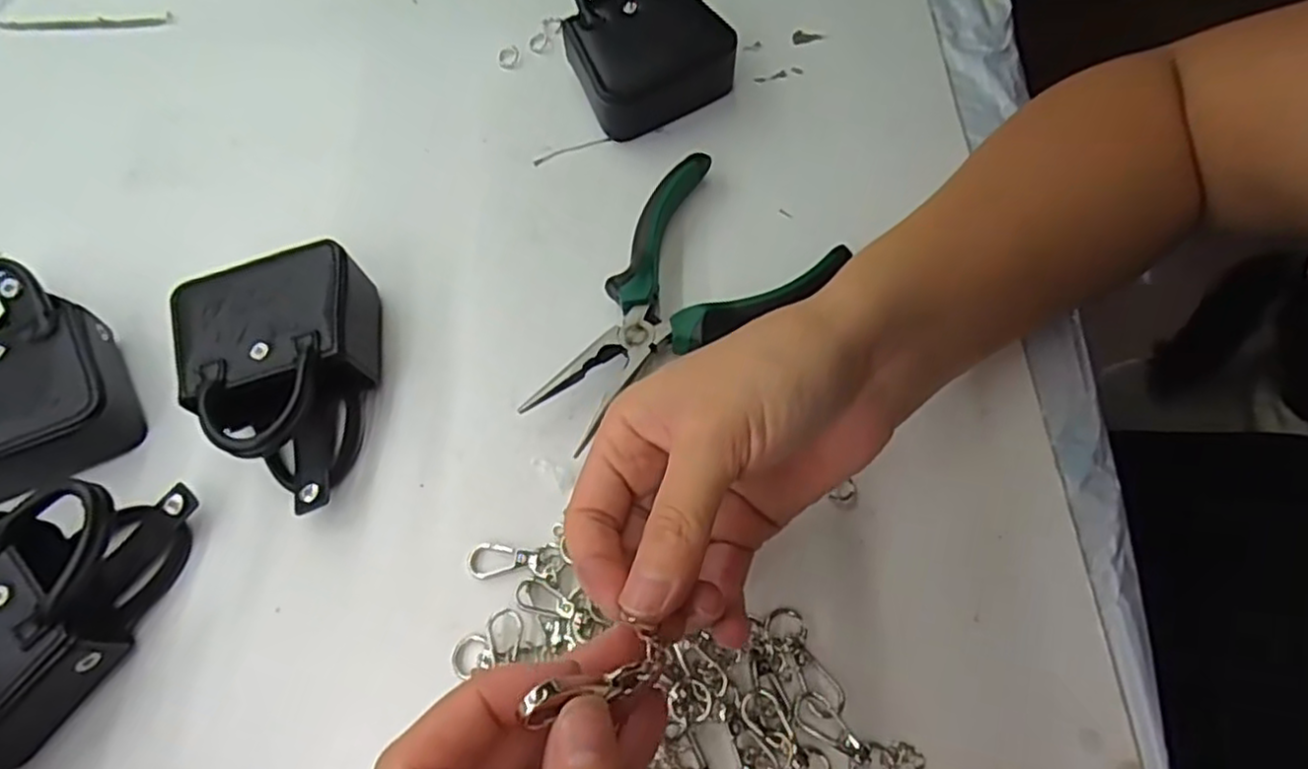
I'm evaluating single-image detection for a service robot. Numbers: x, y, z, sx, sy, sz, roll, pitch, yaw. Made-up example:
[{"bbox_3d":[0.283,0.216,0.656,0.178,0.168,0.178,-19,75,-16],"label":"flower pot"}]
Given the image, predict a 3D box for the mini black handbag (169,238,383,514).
[{"bbox_3d":[-0.157,-0.003,0.303,0.075,0.039,0.106,-13,65,-4],"label":"mini black handbag"}]

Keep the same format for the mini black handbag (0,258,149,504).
[{"bbox_3d":[-0.274,-0.007,0.315,0.075,0.035,0.098,-21,66,-7],"label":"mini black handbag"}]

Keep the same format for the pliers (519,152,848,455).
[{"bbox_3d":[0.005,-0.036,0.322,0.148,0.024,0.089,-42,70,-16],"label":"pliers"}]

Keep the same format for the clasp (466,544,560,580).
[{"bbox_3d":[-0.056,0.069,0.283,0.036,0.005,0.013,-2,65,1],"label":"clasp"}]

